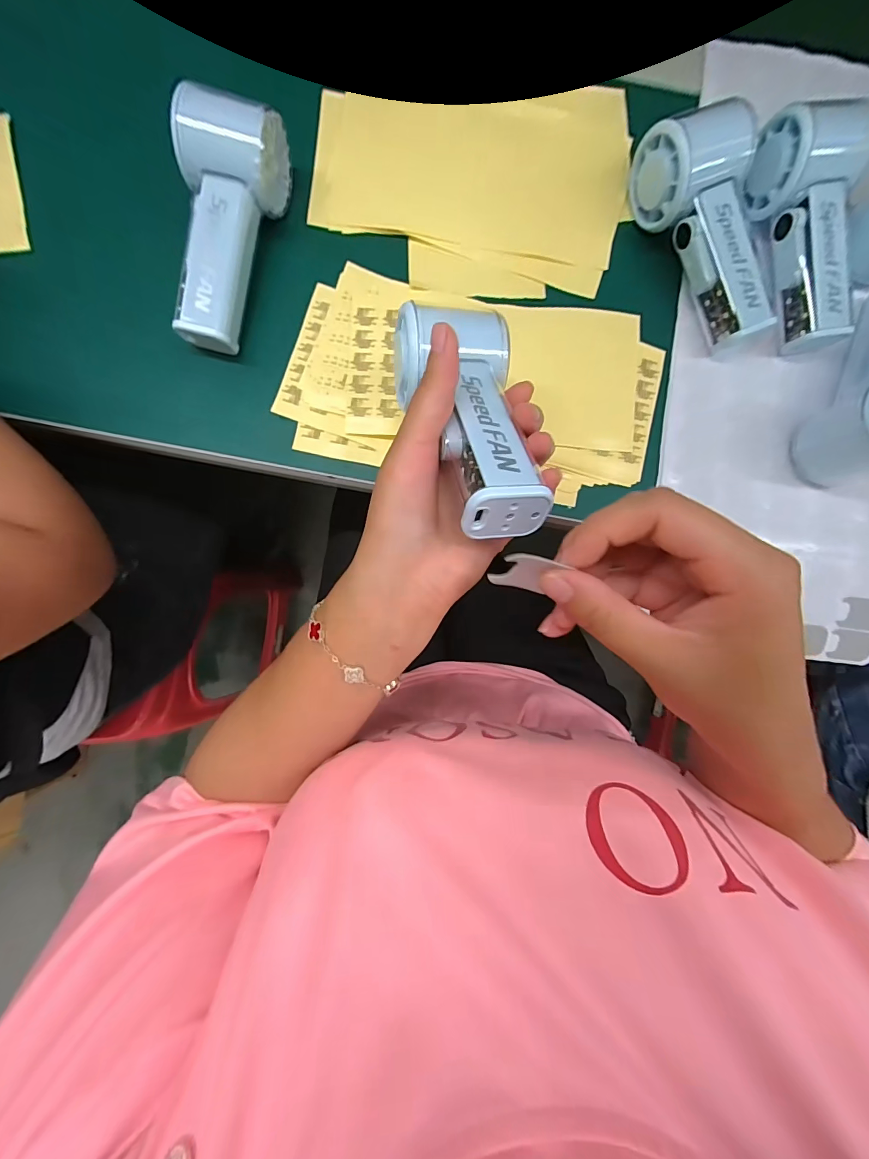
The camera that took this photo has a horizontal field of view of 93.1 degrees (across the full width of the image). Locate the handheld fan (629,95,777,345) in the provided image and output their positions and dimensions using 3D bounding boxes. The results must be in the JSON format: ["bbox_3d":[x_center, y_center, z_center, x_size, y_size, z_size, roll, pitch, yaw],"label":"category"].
[{"bbox_3d":[0.202,-0.251,0.290,0.059,0.058,0.152,-30,90,-2],"label":"handheld fan"}]

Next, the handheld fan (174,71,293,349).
[{"bbox_3d":[-0.149,-0.242,0.281,0.052,0.061,0.148,17,89,-1],"label":"handheld fan"}]

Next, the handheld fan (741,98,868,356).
[{"bbox_3d":[0.275,-0.251,0.291,0.063,0.058,0.153,-18,89,-2],"label":"handheld fan"}]

